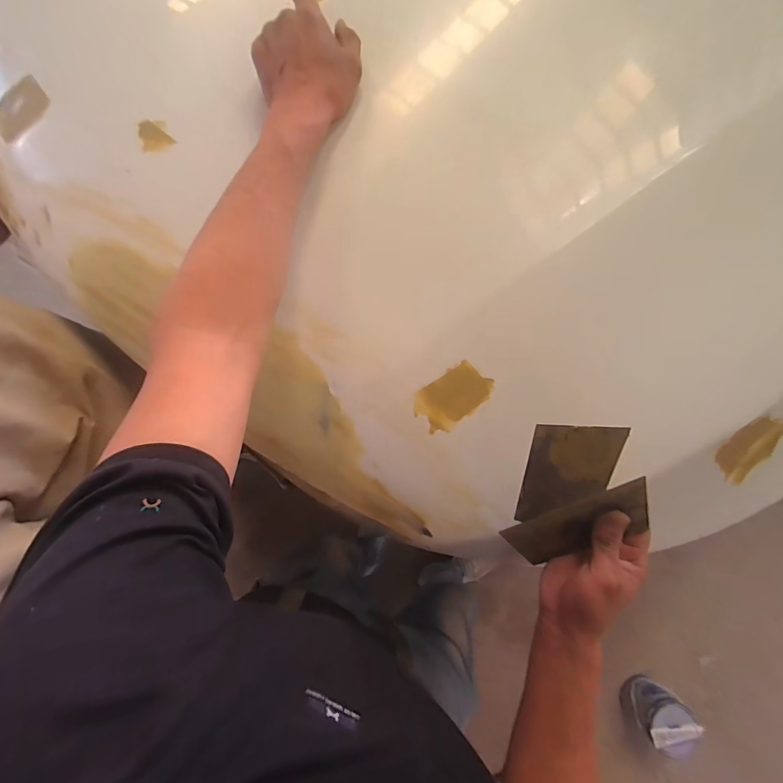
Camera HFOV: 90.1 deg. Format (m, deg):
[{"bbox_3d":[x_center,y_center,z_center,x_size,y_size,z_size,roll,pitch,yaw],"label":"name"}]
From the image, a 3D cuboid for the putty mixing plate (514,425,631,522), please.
[{"bbox_3d":[0.158,0.078,0.352,0.074,0.005,0.114,3,123,7],"label":"putty mixing plate"}]

